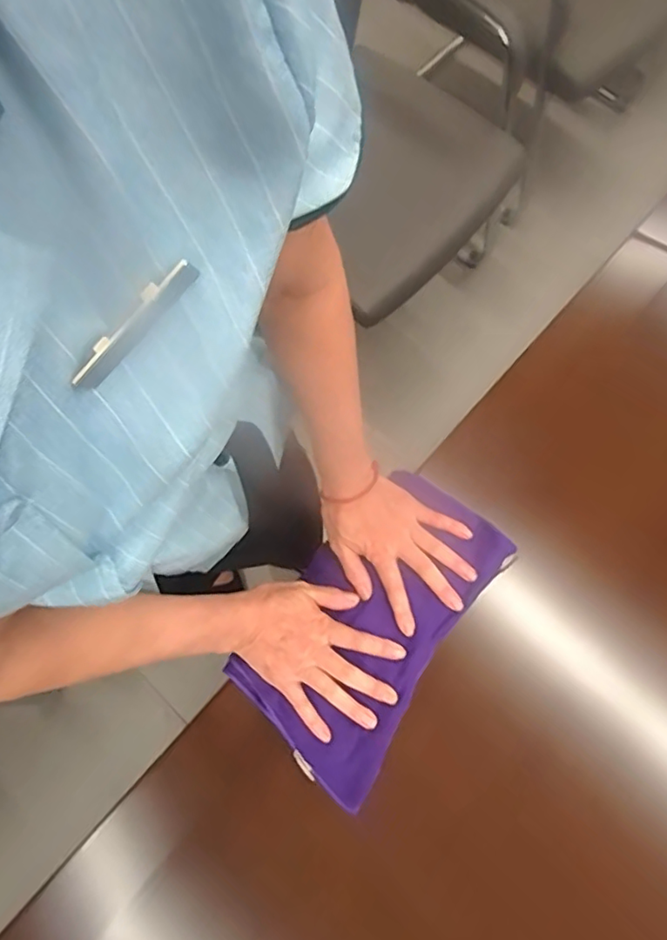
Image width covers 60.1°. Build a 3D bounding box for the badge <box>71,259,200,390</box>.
[{"bbox_3d":[-0.084,-0.061,0.246,0.005,0.018,0.069,44,93,13],"label":"badge"}]

